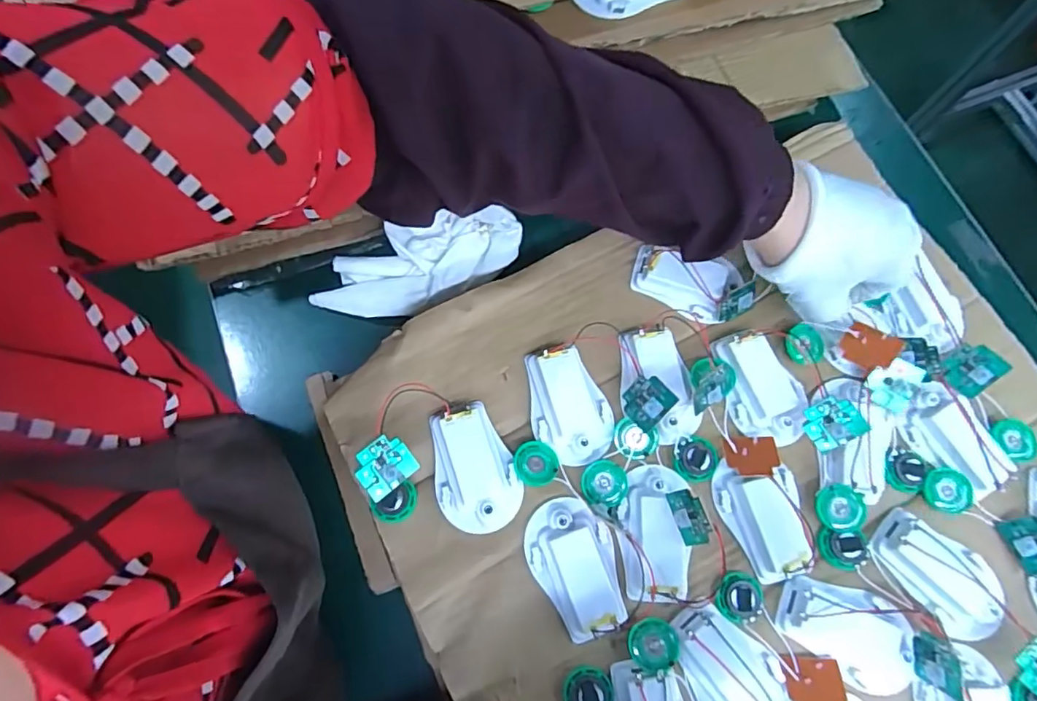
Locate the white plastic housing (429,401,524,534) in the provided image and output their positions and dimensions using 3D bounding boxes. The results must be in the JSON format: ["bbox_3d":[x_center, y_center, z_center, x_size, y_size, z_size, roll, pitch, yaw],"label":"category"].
[{"bbox_3d":[-0.029,0.074,0.341,0.050,0.018,0.078,-18,75,-6],"label":"white plastic housing"}]

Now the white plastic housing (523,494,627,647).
[{"bbox_3d":[0.035,0.130,0.326,0.050,0.018,0.078,-19,75,-6],"label":"white plastic housing"}]

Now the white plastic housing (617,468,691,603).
[{"bbox_3d":[0.083,0.110,0.330,0.042,0.021,0.078,5,74,0],"label":"white plastic housing"}]

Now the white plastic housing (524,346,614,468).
[{"bbox_3d":[0.034,0.036,0.355,0.051,0.015,0.075,-8,74,-3],"label":"white plastic housing"}]

